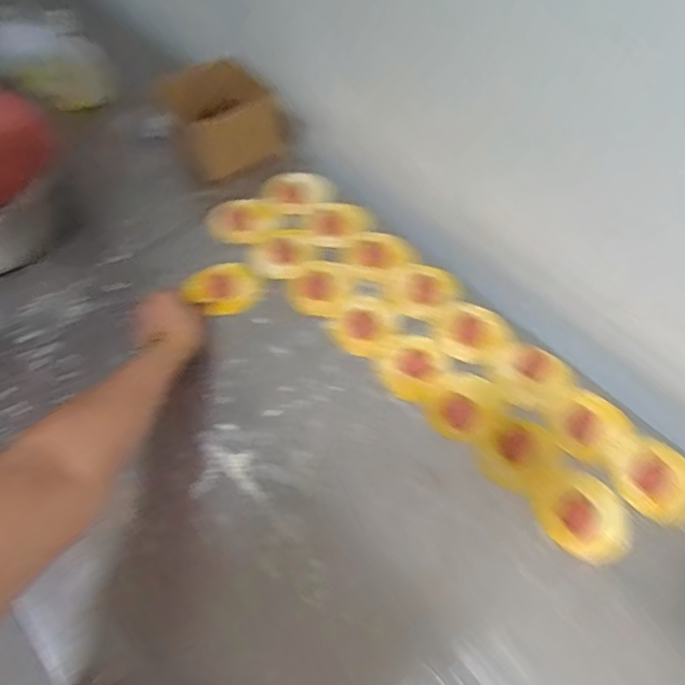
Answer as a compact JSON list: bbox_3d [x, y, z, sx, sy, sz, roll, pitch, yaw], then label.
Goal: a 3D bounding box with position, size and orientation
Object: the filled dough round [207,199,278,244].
[{"bbox_3d":[-0.140,-0.176,0.785,0.093,0.027,0.074,-5,57,-4],"label":"filled dough round"}]

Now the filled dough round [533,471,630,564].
[{"bbox_3d":[0.240,0.173,0.549,0.082,0.010,0.088,-33,63,-20],"label":"filled dough round"}]

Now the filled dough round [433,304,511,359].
[{"bbox_3d":[0.158,-0.014,0.675,0.087,0.014,0.070,9,57,5],"label":"filled dough round"}]

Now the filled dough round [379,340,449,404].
[{"bbox_3d":[0.086,0.027,0.655,0.083,0.005,0.078,-37,64,-22],"label":"filled dough round"}]

